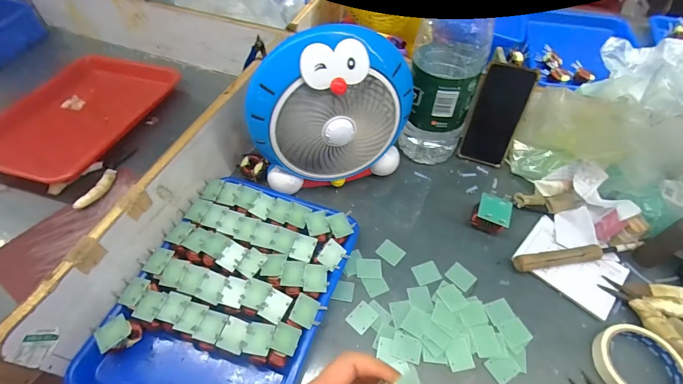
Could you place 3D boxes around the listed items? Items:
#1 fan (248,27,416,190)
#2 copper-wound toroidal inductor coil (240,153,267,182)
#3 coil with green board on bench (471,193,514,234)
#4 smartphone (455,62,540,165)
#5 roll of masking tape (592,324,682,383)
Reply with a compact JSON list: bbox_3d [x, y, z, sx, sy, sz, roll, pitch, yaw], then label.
[{"bbox_3d":[-0.010,-0.100,0.520,0.229,0.244,0.089,-22,56,-16],"label":"fan"},{"bbox_3d":[-0.148,-0.042,0.605,0.043,0.021,0.040,-2,77,11],"label":"copper-wound toroidal inductor coil"},{"bbox_3d":[0.228,0.034,0.545,0.050,0.053,0.055,25,57,17],"label":"coil with green board on bench"},{"bbox_3d":[0.258,-0.125,0.599,0.079,0.166,0.016,18,32,13],"label":"smartphone"},{"bbox_3d":[0.358,0.205,0.427,0.092,0.027,0.084,0,53,0],"label":"roll of masking tape"}]

